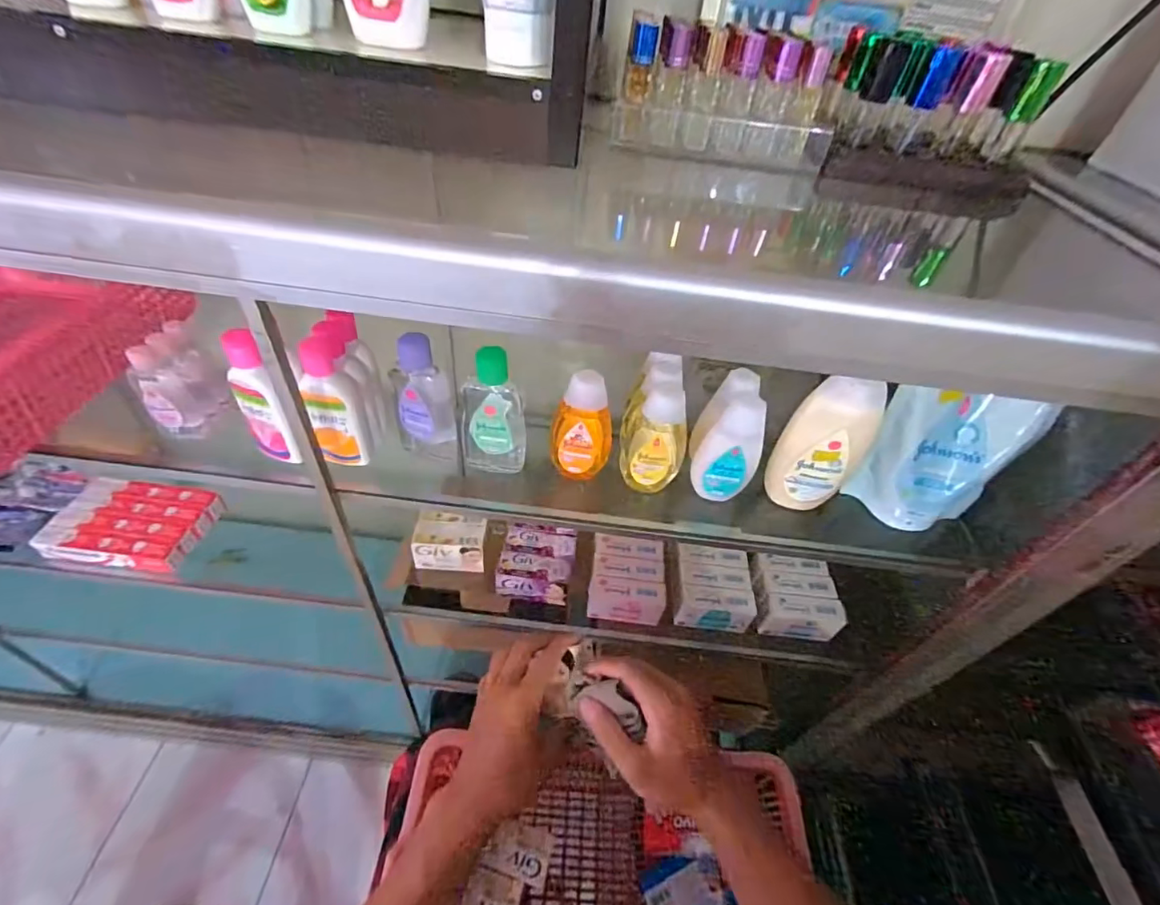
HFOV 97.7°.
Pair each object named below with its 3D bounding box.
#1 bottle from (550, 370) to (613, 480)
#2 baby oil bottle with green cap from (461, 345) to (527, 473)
[{"bbox_3d":[0.004,-0.024,0.468,0.057,0.114,0.029,4,45,-4],"label":"bottle"},{"bbox_3d":[-0.080,-0.035,0.471,0.057,0.123,0.035,-6,47,-13],"label":"baby oil bottle with green cap"}]

